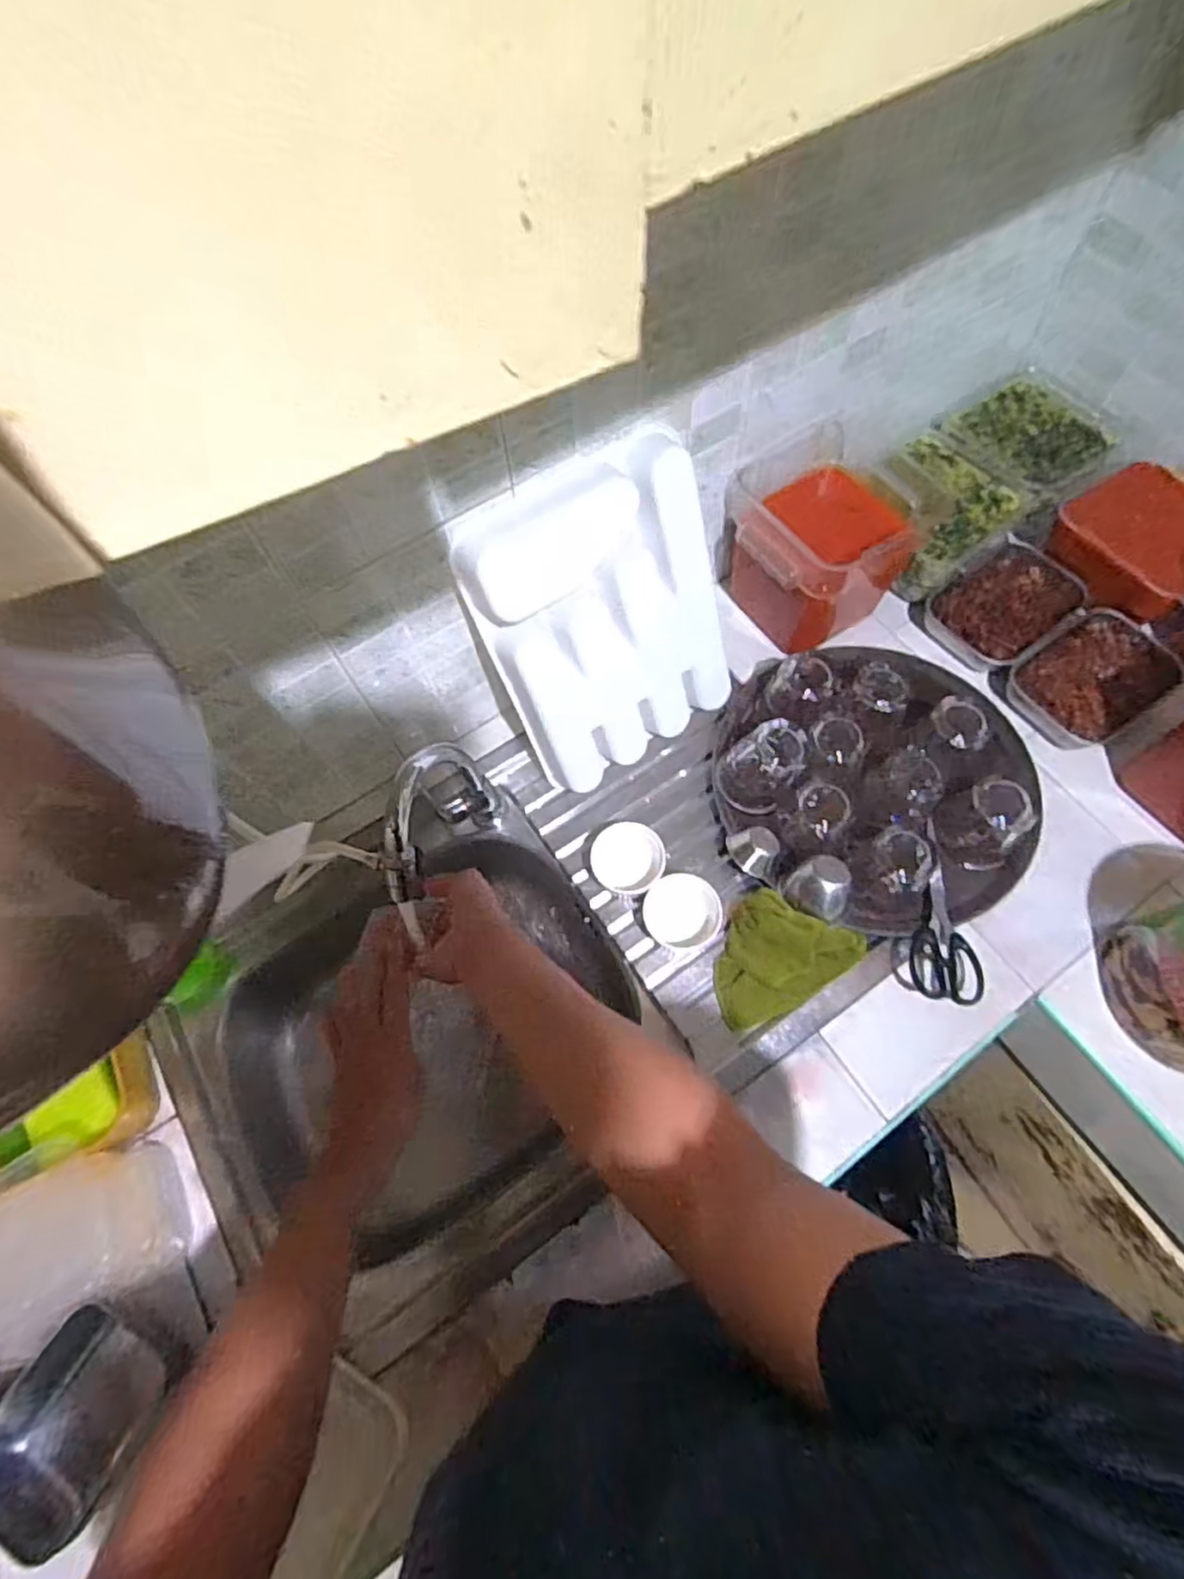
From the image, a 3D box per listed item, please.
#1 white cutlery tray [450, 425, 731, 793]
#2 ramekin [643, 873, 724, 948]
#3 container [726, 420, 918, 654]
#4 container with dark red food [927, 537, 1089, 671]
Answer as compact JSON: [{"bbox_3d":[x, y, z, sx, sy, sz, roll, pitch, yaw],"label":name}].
[{"bbox_3d":[0.018,-0.161,0.694,0.241,0.322,0.046,-29,43,-10],"label":"white cutlery tray"},{"bbox_3d":[0.095,0.128,0.714,0.079,0.035,0.068,-1,66,2],"label":"ramekin"},{"bbox_3d":[0.257,-0.278,0.803,0.177,0.176,0.172,-29,69,-10],"label":"container"},{"bbox_3d":[0.502,-0.226,0.828,0.171,0.047,0.121,-35,70,-13],"label":"container with dark red food"}]

